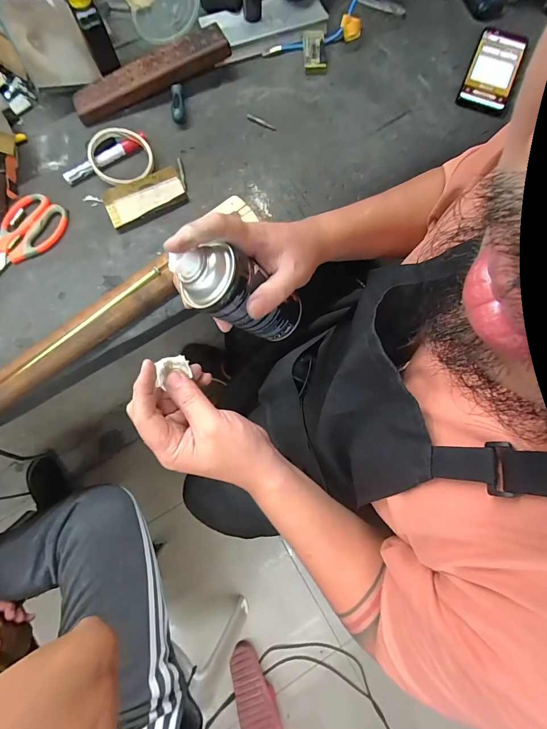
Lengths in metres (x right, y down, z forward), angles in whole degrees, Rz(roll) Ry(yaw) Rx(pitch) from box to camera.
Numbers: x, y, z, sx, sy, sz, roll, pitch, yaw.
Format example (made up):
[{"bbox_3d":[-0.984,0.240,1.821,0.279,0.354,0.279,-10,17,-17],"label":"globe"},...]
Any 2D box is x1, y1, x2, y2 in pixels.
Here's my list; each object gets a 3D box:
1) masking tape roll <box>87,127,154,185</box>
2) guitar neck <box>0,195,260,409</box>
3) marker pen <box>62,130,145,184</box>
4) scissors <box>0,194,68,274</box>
[{"bbox_3d":[-0.219,-0.296,0.496,0.088,0.031,0.079,-19,77,-5],"label":"masking tape roll"},{"bbox_3d":[-0.283,-0.020,0.438,0.629,0.028,0.074,-41,80,-10],"label":"guitar neck"},{"bbox_3d":[-0.246,-0.302,0.510,0.129,0.022,0.018,-34,79,-8],"label":"marker pen"},{"bbox_3d":[-0.369,-0.153,0.477,0.082,0.010,0.194,35,78,8],"label":"scissors"}]

